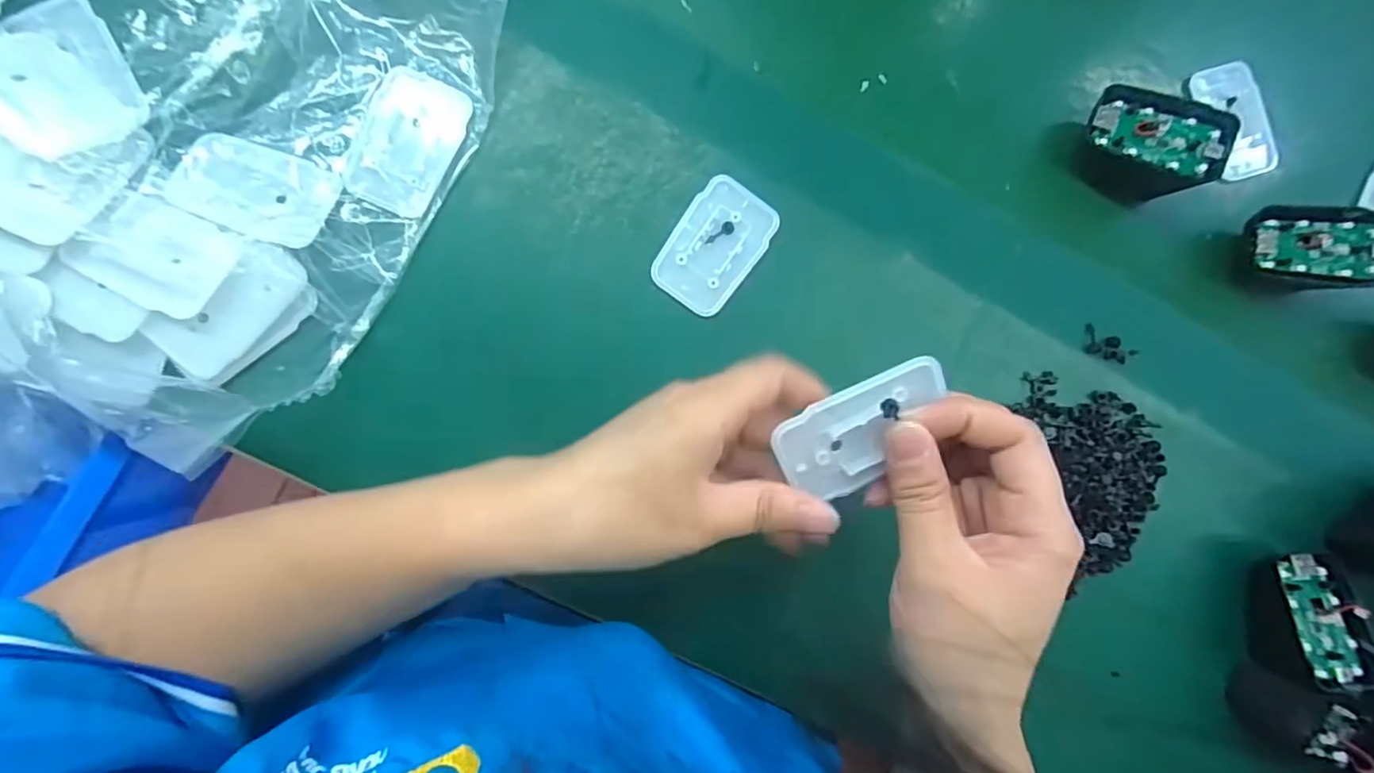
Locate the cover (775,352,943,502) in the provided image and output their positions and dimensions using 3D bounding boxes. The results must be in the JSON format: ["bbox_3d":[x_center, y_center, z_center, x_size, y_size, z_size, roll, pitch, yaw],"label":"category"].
[{"bbox_3d":[0.069,0.017,0.223,0.067,0.012,0.039,-28,112,2],"label":"cover"}]

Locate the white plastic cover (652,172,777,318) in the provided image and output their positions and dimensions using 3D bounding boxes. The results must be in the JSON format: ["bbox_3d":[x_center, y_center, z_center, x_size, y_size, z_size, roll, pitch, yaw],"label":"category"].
[{"bbox_3d":[0.015,-0.074,0.311,0.044,0.006,0.069,35,83,-5],"label":"white plastic cover"}]

